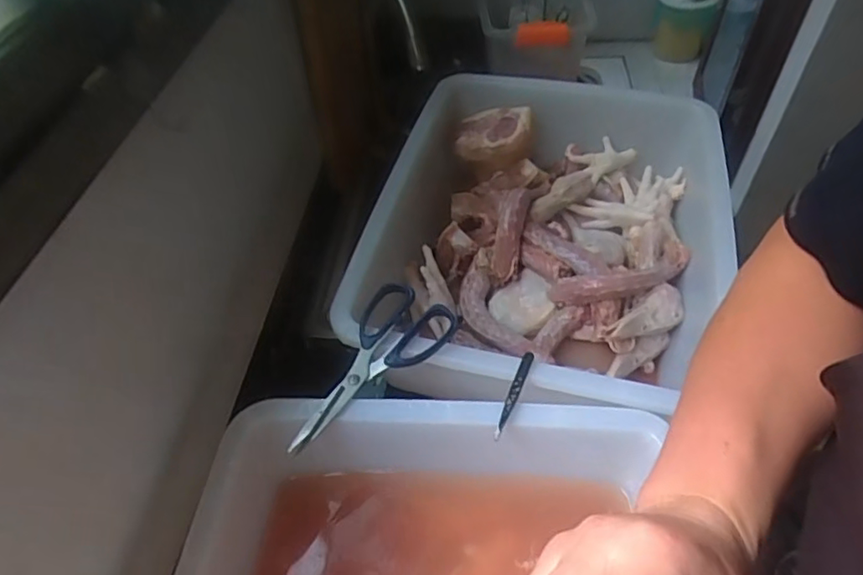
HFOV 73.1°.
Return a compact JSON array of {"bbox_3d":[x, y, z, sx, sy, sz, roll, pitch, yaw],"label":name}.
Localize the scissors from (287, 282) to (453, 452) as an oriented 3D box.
[{"bbox_3d":[-0.058,0.075,0.531,0.088,0.026,0.185,26,55,24],"label":"scissors"}]

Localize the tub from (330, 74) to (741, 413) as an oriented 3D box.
[{"bbox_3d":[0.138,-0.053,0.726,0.410,0.163,0.485,8,49,10],"label":"tub"}]

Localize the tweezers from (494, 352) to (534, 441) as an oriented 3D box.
[{"bbox_3d":[0.071,0.093,0.507,0.010,0.008,0.092,16,51,17],"label":"tweezers"}]

